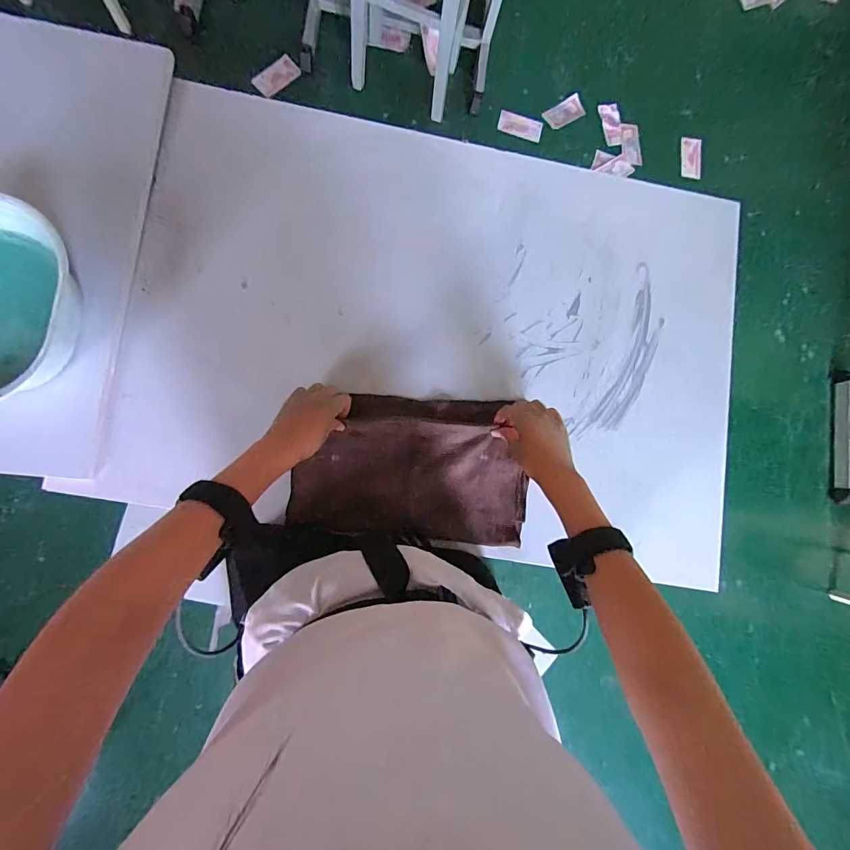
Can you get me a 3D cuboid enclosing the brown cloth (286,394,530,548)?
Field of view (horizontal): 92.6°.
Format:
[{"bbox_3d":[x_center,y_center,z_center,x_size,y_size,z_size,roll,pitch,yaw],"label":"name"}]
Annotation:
[{"bbox_3d":[-0.014,0.055,0.538,0.297,0.024,0.181,5,87,-3],"label":"brown cloth"}]

